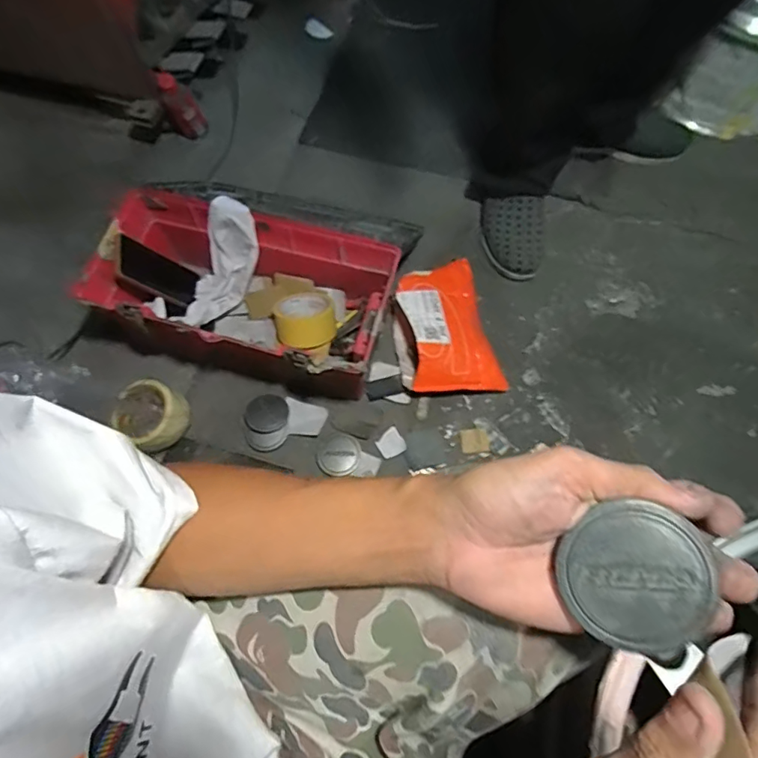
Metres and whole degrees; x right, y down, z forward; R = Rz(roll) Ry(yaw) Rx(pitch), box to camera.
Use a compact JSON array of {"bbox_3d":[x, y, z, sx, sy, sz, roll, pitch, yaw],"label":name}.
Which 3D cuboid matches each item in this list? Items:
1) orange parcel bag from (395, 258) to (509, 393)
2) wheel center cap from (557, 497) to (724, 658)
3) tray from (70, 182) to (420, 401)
[{"bbox_3d":[0.105,-0.085,0.843,0.154,0.065,0.230,0,65,-24],"label":"orange parcel bag"},{"bbox_3d":[0.116,0.090,0.238,0.061,0.016,0.061,-2,85,19],"label":"wheel center cap"},{"bbox_3d":[-0.206,-0.129,0.809,0.442,0.166,0.221,20,70,10],"label":"tray"}]

